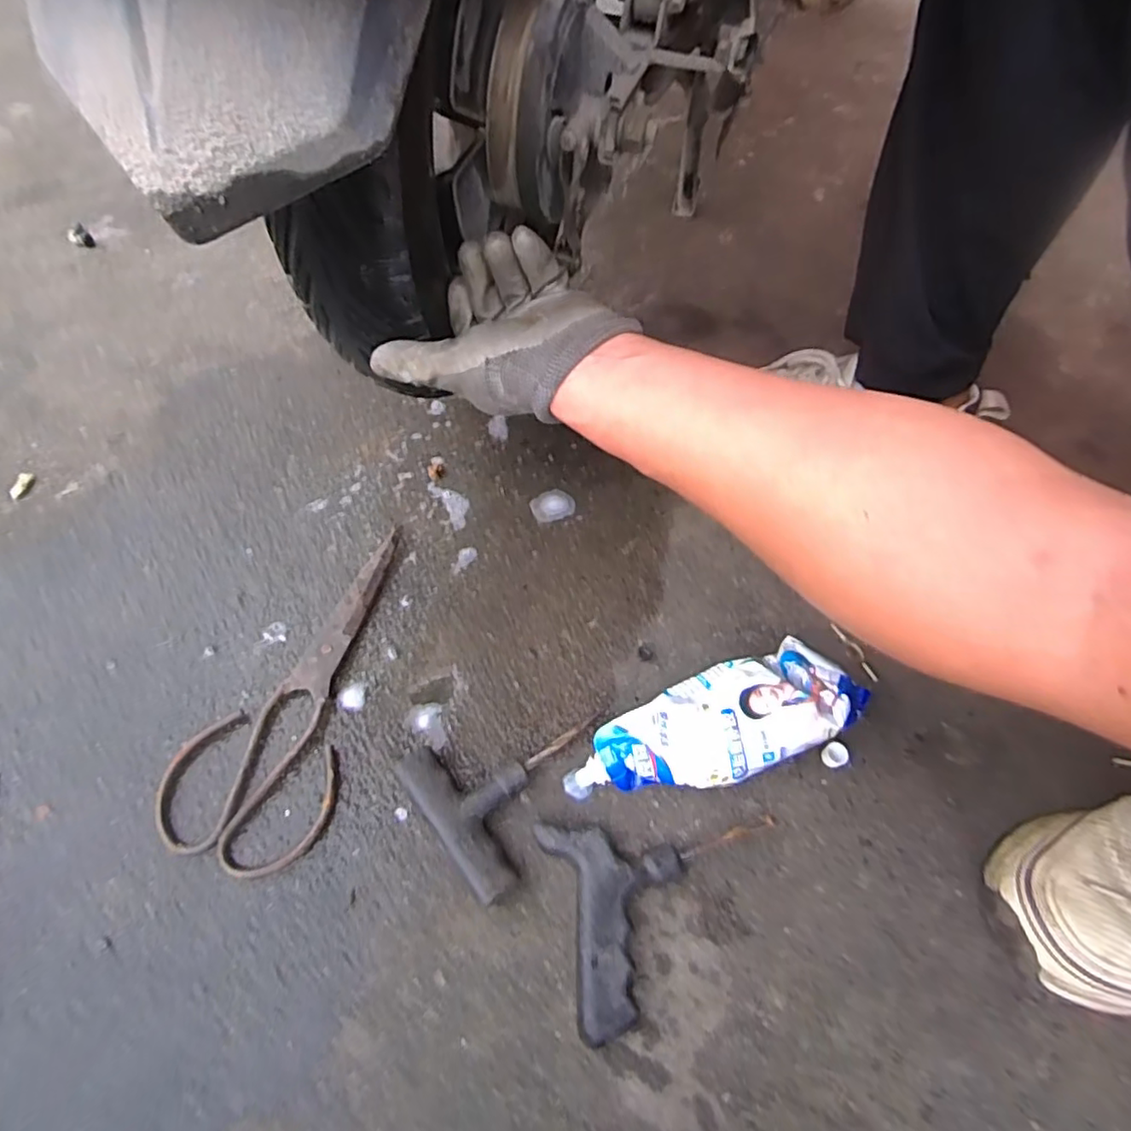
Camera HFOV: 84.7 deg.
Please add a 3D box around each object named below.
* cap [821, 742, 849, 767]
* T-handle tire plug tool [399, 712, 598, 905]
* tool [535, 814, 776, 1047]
[{"bbox_3d":[0.181,0.128,0.419,0.017,0.008,0.015,-26,61,-20],"label":"cap"},{"bbox_3d":[-0.034,0.132,0.397,0.118,0.021,0.098,-35,65,-25],"label":"T-handle tire plug tool"},{"bbox_3d":[0.055,0.200,0.349,0.136,0.032,0.104,2,56,-5],"label":"tool"}]

